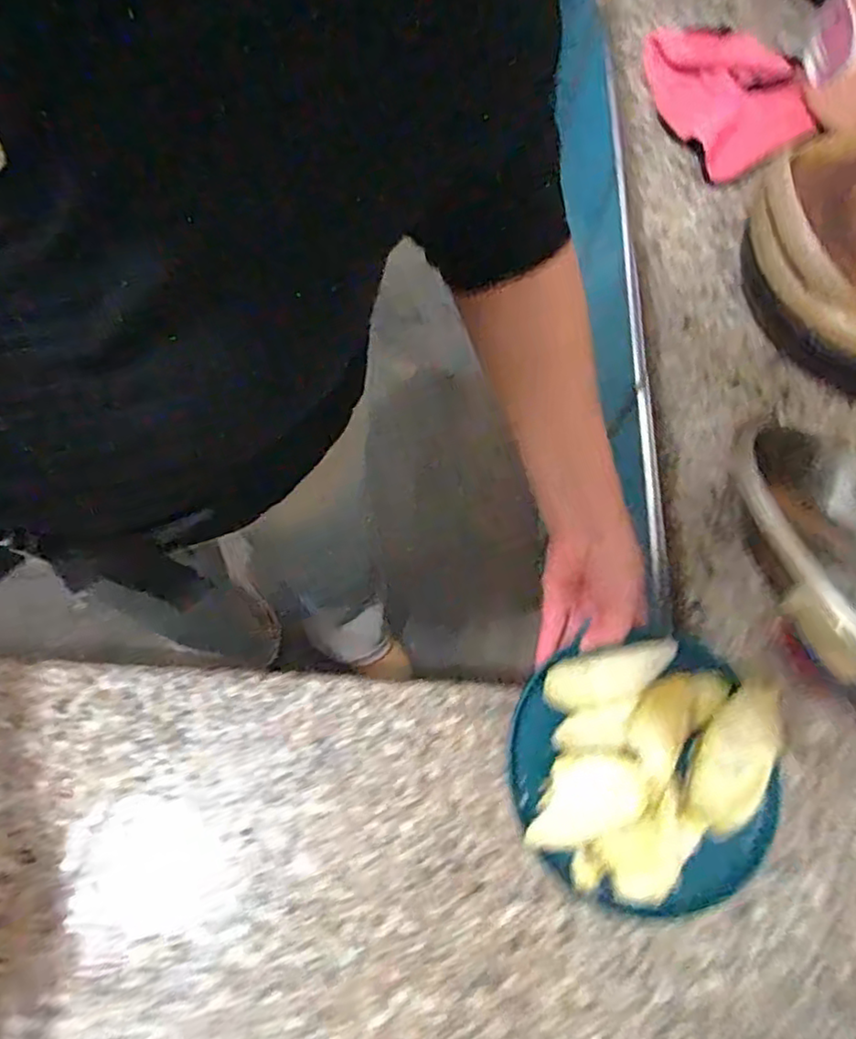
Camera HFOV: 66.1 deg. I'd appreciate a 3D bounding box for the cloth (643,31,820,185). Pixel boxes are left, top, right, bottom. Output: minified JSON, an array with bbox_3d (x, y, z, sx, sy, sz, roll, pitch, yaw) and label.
[{"bbox_3d":[0.377,-0.534,0.831,0.171,0.033,0.227,-20,69,-10],"label":"cloth"}]

